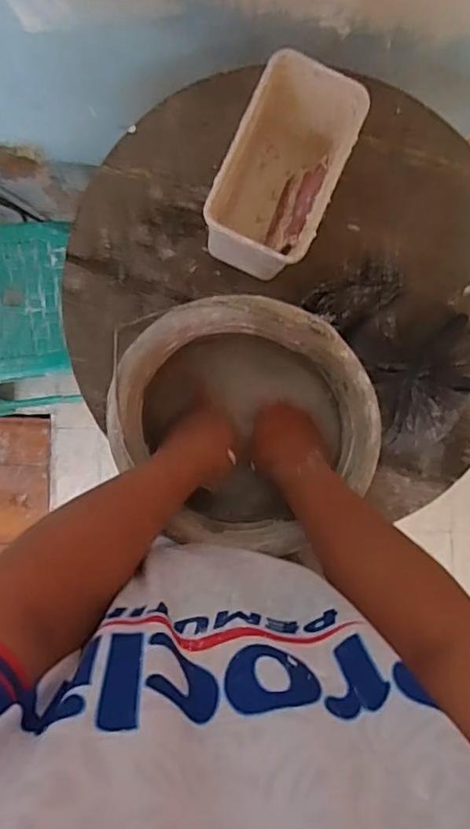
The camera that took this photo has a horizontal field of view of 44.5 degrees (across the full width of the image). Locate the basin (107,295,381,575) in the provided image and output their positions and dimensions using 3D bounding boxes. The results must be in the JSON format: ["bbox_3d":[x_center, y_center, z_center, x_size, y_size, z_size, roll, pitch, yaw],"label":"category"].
[{"bbox_3d":[0.006,0.011,0.603,0.252,0.130,0.243,-1,90,-8],"label":"basin"}]

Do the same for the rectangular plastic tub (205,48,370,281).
[{"bbox_3d":[0.046,-0.259,0.639,0.112,0.136,0.200,24,86,-5],"label":"rectangular plastic tub"}]

